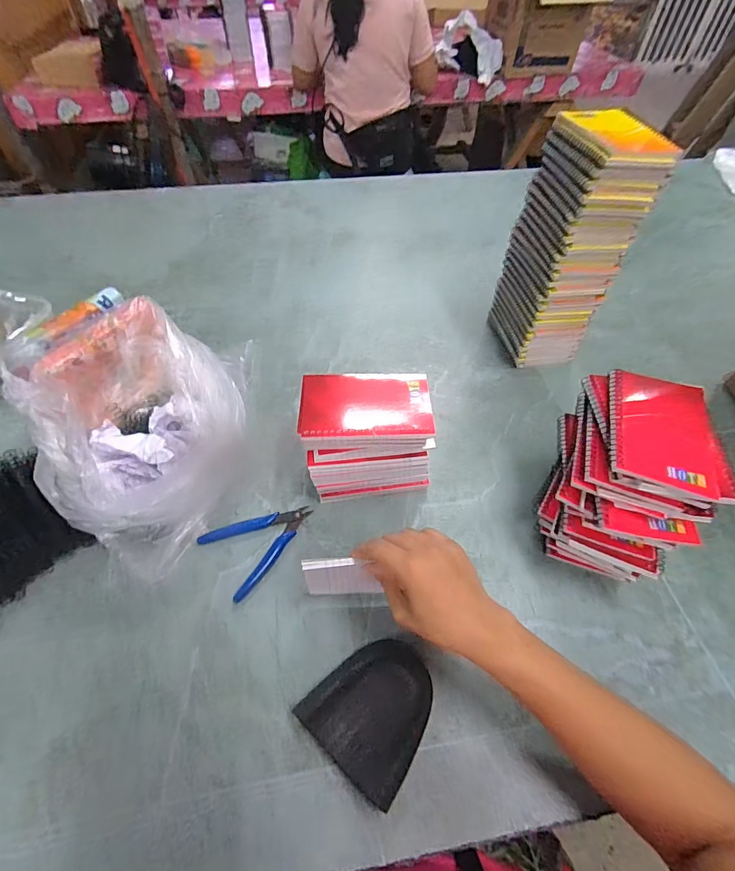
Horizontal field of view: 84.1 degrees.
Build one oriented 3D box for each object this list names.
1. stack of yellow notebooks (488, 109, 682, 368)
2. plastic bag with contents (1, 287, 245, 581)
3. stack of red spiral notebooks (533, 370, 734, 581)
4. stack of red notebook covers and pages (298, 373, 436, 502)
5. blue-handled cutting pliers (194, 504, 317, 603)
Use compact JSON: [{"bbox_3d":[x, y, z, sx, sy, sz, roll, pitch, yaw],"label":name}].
[{"bbox_3d":[0.263,-0.241,0.553,0.113,0.285,0.140,-1,53,-1],"label":"stack of yellow notebooks"},{"bbox_3d":[-0.276,-0.025,0.491,0.308,0.123,0.244,33,59,21],"label":"plastic bag with contents"},{"bbox_3d":[0.250,0.050,0.414,0.119,0.161,0.151,19,56,13],"label":"stack of red spiral notebooks"},{"bbox_3d":[0.001,0.005,0.466,0.140,0.128,0.089,-3,53,-3],"label":"stack of red notebook covers and pages"},{"bbox_3d":[-0.118,0.112,0.457,0.115,0.010,0.081,-37,62,-24],"label":"blue-handled cutting pliers"}]

